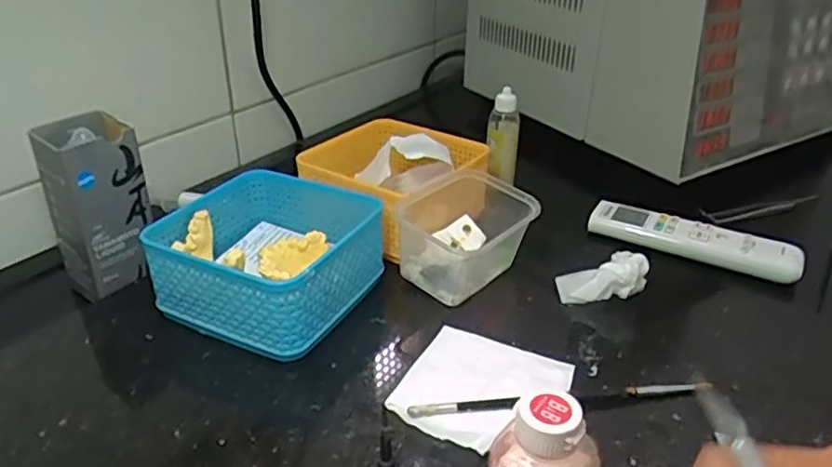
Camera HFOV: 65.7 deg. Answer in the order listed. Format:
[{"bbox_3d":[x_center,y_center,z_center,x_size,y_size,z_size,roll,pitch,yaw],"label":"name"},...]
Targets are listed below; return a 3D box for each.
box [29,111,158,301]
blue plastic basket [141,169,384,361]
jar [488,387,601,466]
[{"bbox_3d":[-0.236,-0.020,0.480,0.060,0.119,0.060,25,37,36],"label":"box"},{"bbox_3d":[-0.108,0.016,0.477,0.134,0.066,0.133,14,32,23],"label":"blue plastic basket"},{"bbox_3d":[0.061,0.111,0.306,0.043,0.071,0.039,24,37,35],"label":"jar"}]

